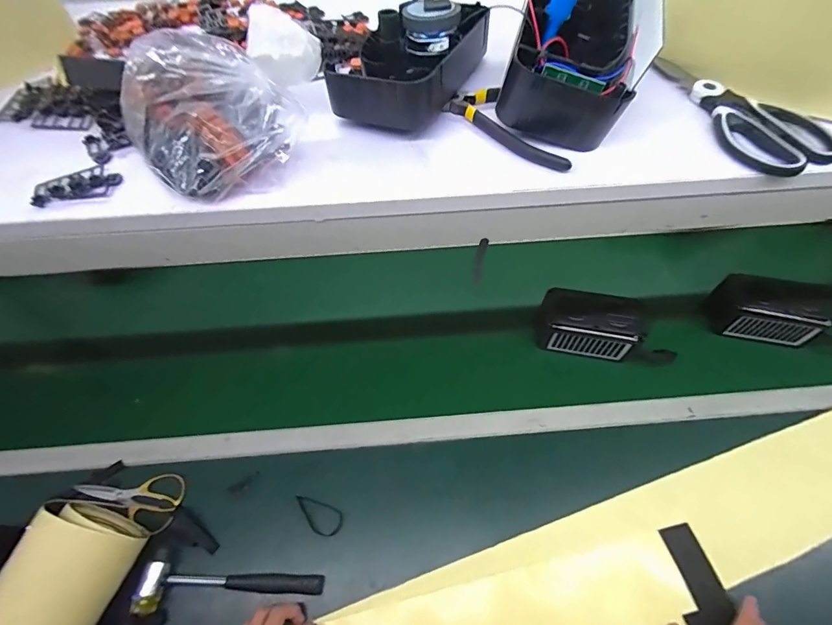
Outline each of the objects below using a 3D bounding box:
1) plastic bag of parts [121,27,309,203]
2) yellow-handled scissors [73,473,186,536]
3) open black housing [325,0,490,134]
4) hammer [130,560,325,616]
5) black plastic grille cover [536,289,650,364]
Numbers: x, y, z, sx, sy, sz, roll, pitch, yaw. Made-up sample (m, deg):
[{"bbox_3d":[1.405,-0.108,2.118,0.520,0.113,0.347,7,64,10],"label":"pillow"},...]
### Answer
[{"bbox_3d":[-0.156,-0.153,0.302,0.113,0.064,0.115,-40,64,-22],"label":"plastic bag of parts"},{"bbox_3d":[-0.462,0.290,0.666,0.171,0.021,0.082,20,59,14],"label":"yellow-handled scissors"},{"bbox_3d":[-0.001,-0.224,0.352,0.101,0.054,0.161,16,58,11],"label":"open black housing"},{"bbox_3d":[-0.267,0.397,0.580,0.265,0.029,0.065,0,57,1],"label":"hammer"},{"bbox_3d":[0.328,0.022,0.766,0.171,0.113,0.088,10,57,8],"label":"black plastic grille cover"}]

